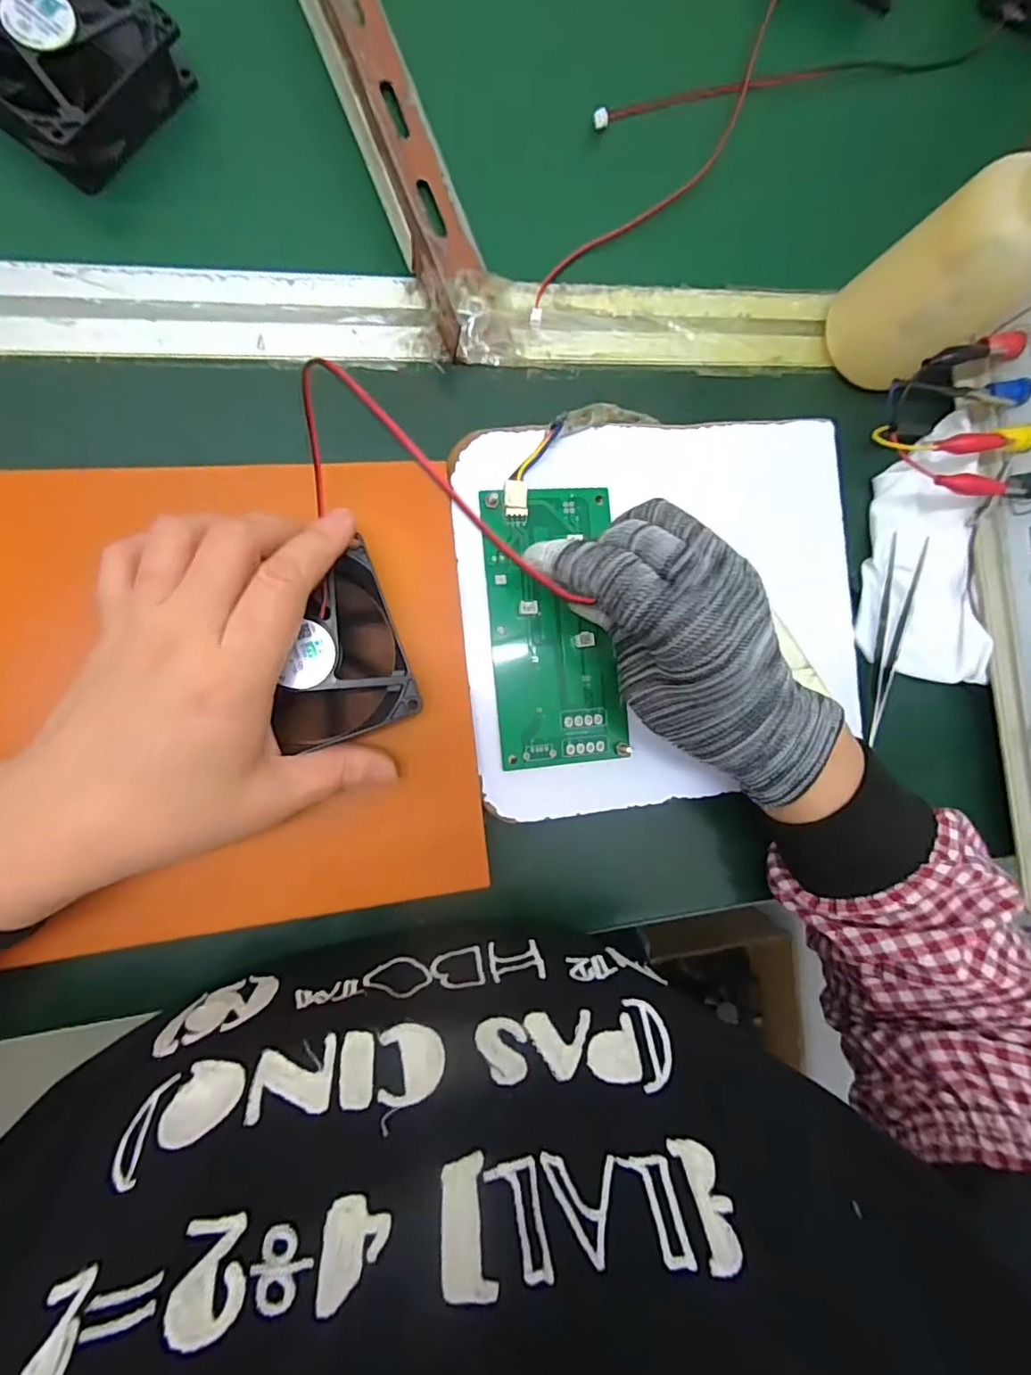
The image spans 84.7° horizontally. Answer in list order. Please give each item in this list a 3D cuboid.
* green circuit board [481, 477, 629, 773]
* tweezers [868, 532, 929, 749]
[{"bbox_3d":[0.020,-0.030,0.276,0.065,0.007,0.134,-8,91,-9],"label":"green circuit board"},{"bbox_3d":[0.213,-0.027,0.318,0.018,0.008,0.116,10,85,-8],"label":"tweezers"}]

